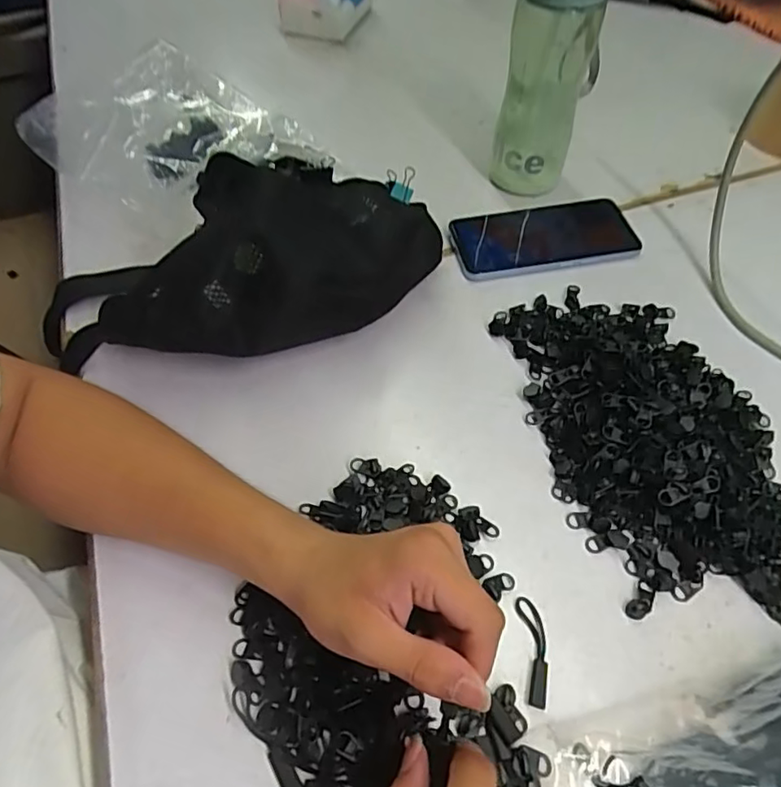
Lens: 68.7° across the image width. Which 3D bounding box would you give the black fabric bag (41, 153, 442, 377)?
[{"bbox_3d":[-0.106,-0.093,0.422,0.284,0.113,0.132,-10,55,-7],"label":"black fabric bag"}]

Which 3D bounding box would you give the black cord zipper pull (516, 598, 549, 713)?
[{"bbox_3d":[0.082,0.146,0.324,0.015,0.004,0.057,-1,55,0],"label":"black cord zipper pull"}]

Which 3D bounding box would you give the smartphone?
[{"bbox_3d":[0.138,-0.139,0.512,0.158,0.014,0.074,-8,55,-5],"label":"smartphone"}]

